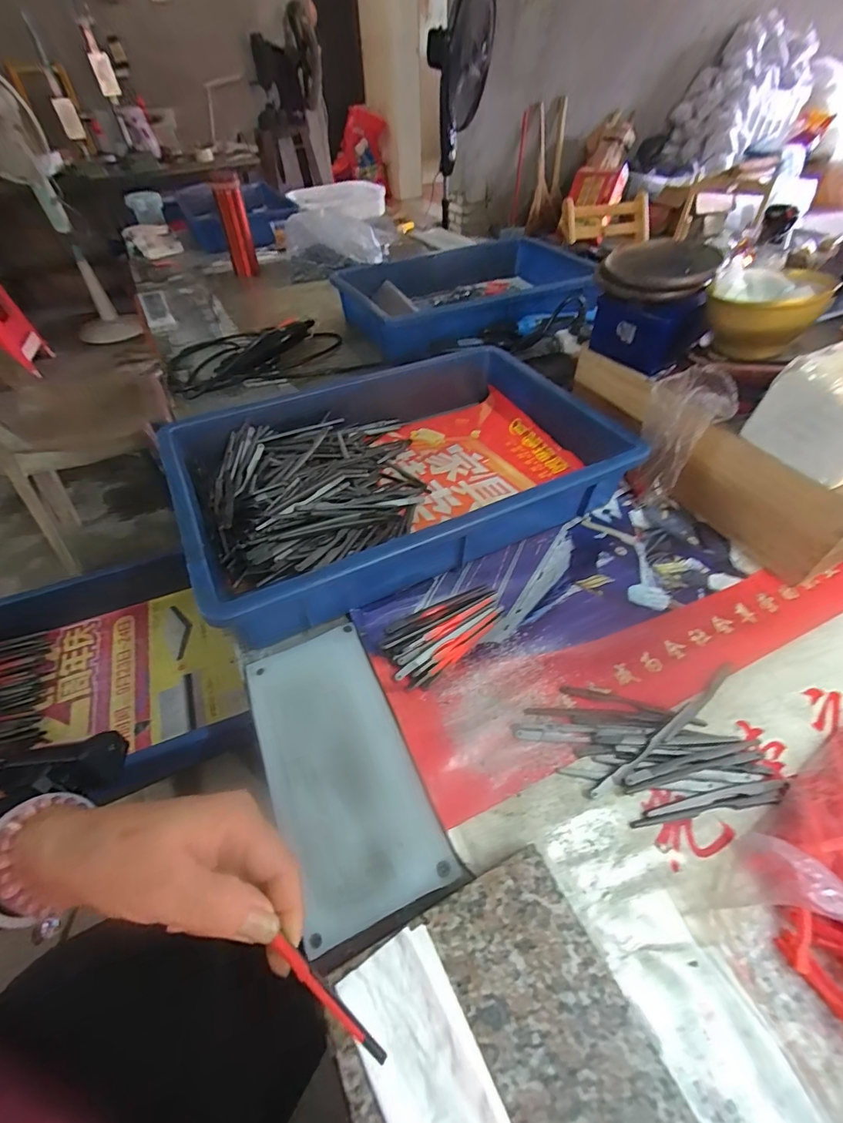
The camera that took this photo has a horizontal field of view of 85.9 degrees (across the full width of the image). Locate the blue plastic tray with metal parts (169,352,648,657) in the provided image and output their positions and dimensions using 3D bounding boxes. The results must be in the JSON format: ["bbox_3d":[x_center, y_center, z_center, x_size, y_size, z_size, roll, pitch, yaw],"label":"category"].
[{"bbox_3d":[-0.021,-0.100,0.485,0.432,0.080,0.285,-23,52,-17],"label":"blue plastic tray with metal parts"}]

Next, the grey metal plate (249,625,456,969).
[{"bbox_3d":[-0.060,0.136,0.319,0.093,0.013,0.196,-20,51,-15],"label":"grey metal plate"}]

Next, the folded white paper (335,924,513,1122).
[{"bbox_3d":[0.012,0.240,0.195,0.048,0.012,0.128,-24,48,-23],"label":"folded white paper"}]

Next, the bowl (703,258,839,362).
[{"bbox_3d":[0.316,-0.238,0.426,0.091,0.058,0.096,20,52,18],"label":"bowl"}]

